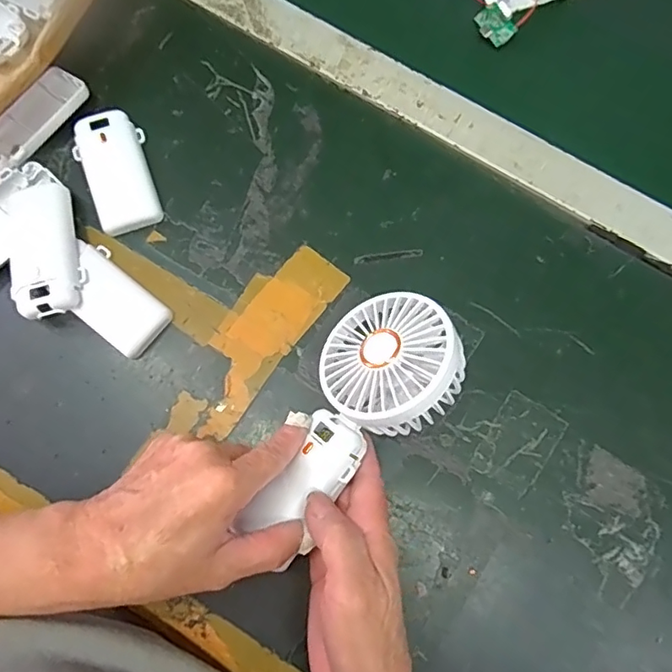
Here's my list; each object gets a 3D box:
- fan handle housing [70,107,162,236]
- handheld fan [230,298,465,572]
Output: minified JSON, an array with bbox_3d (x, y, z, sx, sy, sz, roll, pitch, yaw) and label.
[{"bbox_3d":[-0.164,-0.123,0.404,0.048,0.016,0.093,-21,78,-3],"label":"fan handle housing"},{"bbox_3d":[0.012,0.052,0.339,0.166,0.043,0.088,-50,50,-3],"label":"handheld fan"}]

